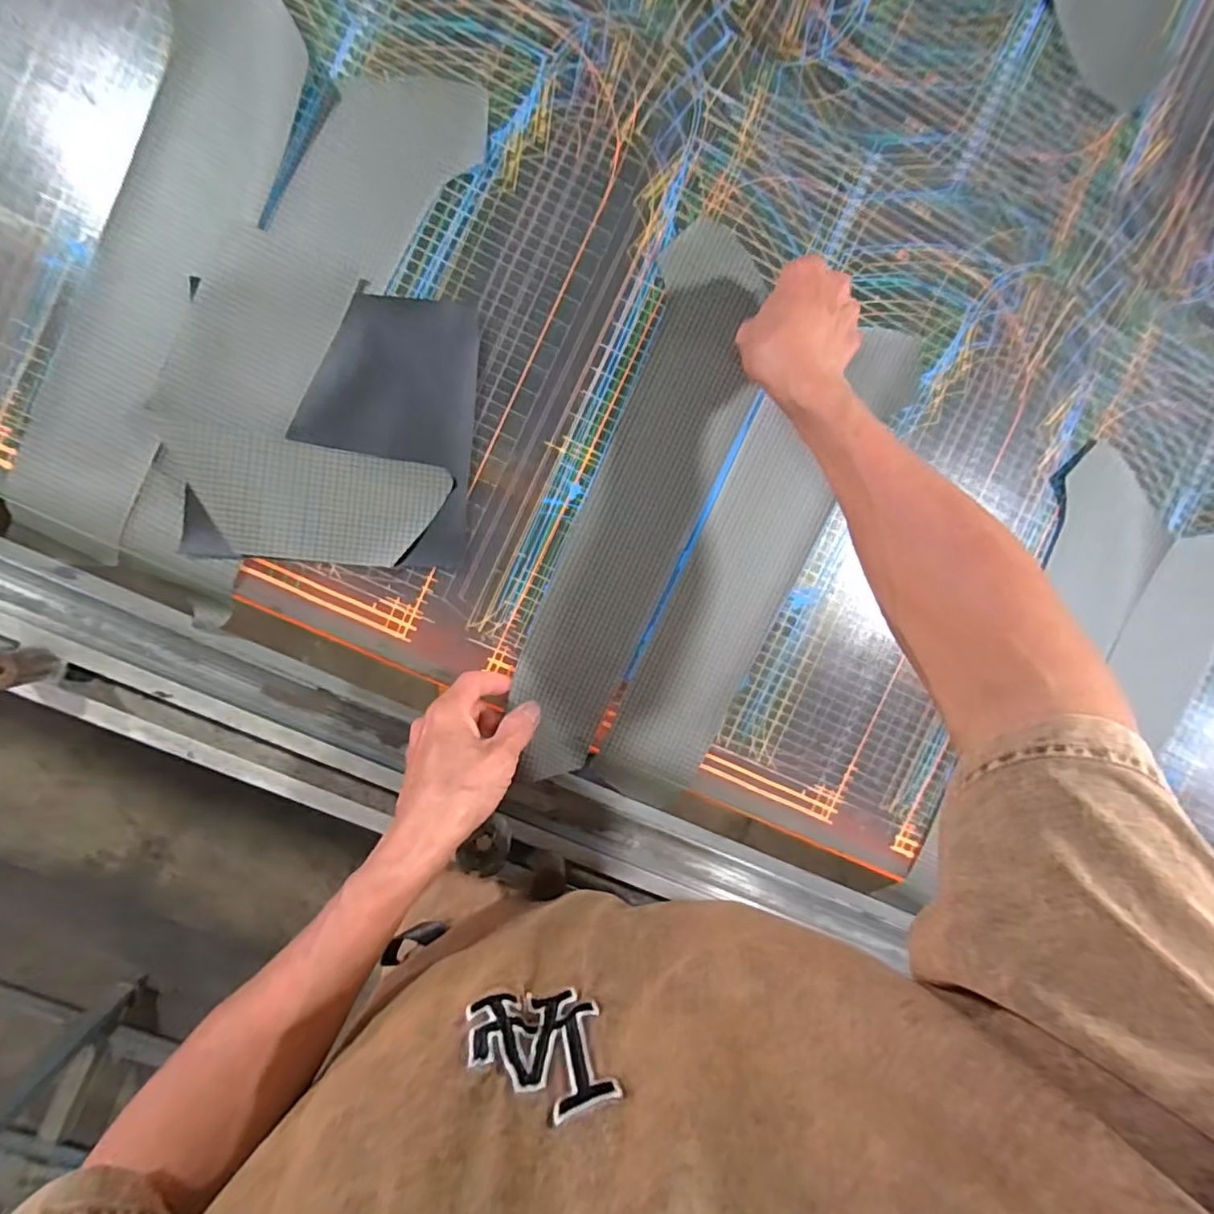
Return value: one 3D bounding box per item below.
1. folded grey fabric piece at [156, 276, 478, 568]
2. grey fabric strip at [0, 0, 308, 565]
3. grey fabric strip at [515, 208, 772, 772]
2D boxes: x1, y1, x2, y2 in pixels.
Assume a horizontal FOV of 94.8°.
[{"bbox_3d":[-0.207,-0.145,0.408,0.209,0.018,0.221,4,94,-7],"label":"folded grey fabric piece"},{"bbox_3d":[-0.315,-0.236,0.392,0.096,0.005,0.426,20,92,-8],"label":"grey fabric strip"},{"bbox_3d":[0.028,-0.079,0.438,0.091,0.025,0.431,20,91,-8],"label":"grey fabric strip"}]

